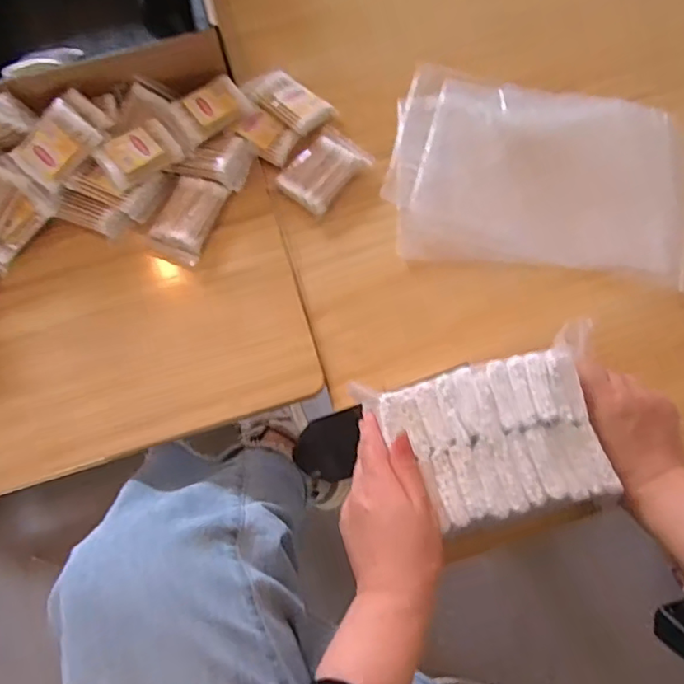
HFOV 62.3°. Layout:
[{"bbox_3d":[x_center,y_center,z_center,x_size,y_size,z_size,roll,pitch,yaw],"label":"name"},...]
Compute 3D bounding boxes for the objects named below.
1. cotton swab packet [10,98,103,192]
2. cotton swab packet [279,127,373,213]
[{"bbox_3d":[-0.278,-0.190,0.548,0.053,0.014,0.077,43,96,-5],"label":"cotton swab packet"},{"bbox_3d":[-0.019,-0.179,0.583,0.060,0.012,0.091,39,77,12],"label":"cotton swab packet"}]

